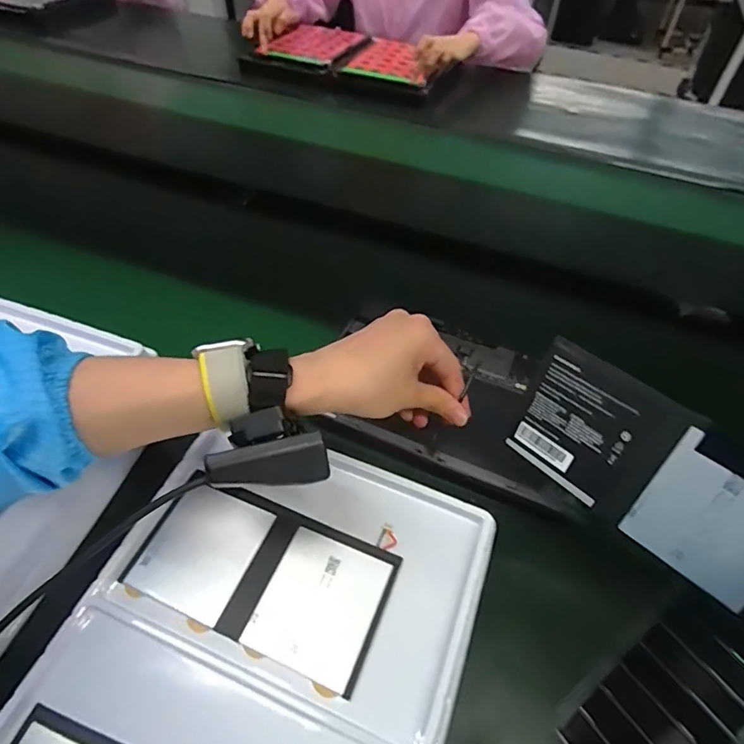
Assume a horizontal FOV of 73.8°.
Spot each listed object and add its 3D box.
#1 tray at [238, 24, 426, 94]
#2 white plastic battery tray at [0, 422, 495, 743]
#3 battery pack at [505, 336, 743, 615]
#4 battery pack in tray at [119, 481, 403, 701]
[{"bbox_3d":[-0.032,-0.666,1.037,0.355,0.034,0.276,16,51,10],"label":"tray"},{"bbox_3d":[-0.077,0.189,0.308,0.238,0.035,0.333,19,50,12],"label":"white plastic battery tray"},{"bbox_3d":[0.172,0.058,0.313,0.005,0.098,0.167,-7,32,-46],"label":"battery pack"},{"bbox_3d":[-0.074,0.138,0.346,0.170,0.008,0.095,20,58,11],"label":"battery pack in tray"}]

